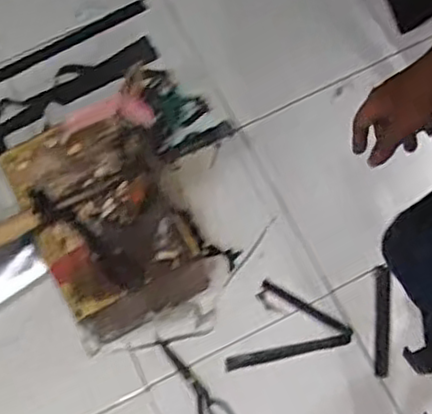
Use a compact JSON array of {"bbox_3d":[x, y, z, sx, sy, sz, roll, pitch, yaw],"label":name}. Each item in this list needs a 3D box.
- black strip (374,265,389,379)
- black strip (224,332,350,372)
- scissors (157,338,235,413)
[{"bbox_3d":[0.322,0.219,1.342,0.026,0.014,0.217,4,71,3],"label":"black strip"},{"bbox_3d":[0.137,0.276,1.331,0.243,0.013,0.024,-13,71,-3],"label":"black strip"},{"bbox_3d":[-0.030,0.340,1.300,0.085,0.010,0.222,-21,71,-6],"label":"scissors"}]

